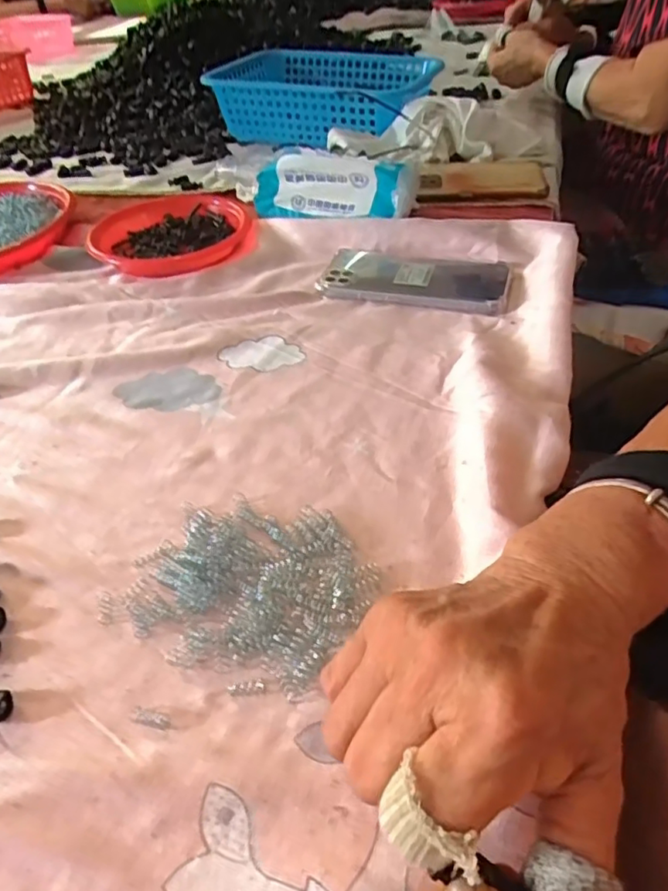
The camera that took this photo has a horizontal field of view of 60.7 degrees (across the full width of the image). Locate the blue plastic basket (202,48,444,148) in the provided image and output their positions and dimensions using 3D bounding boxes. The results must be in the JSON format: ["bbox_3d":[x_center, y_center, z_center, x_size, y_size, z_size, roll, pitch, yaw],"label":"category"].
[{"bbox_3d":[-0.009,-0.519,0.834,0.281,0.066,0.260,11,46,17],"label":"blue plastic basket"}]

